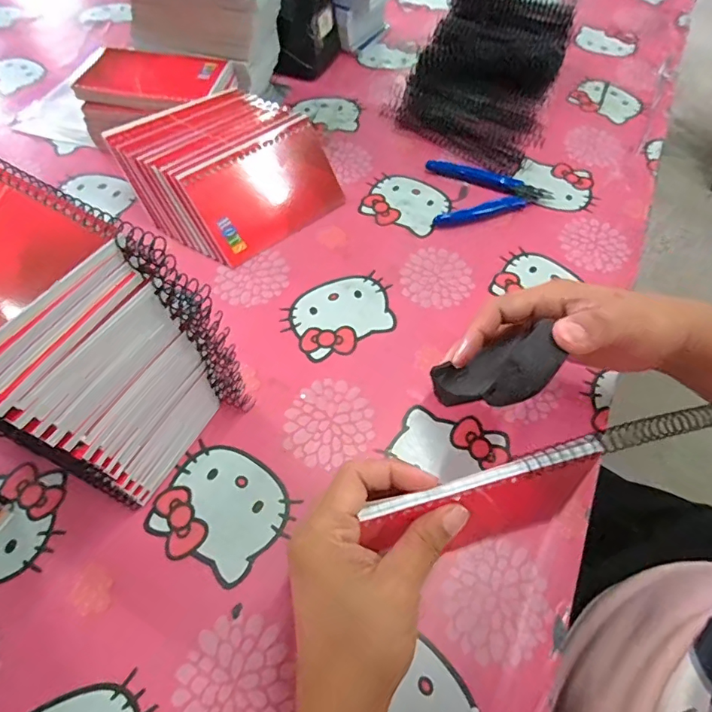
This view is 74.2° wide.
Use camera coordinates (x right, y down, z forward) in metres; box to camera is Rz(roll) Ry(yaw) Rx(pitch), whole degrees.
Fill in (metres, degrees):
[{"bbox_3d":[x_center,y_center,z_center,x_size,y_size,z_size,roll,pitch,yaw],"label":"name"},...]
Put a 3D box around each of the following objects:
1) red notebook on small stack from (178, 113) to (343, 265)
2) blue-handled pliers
[{"bbox_3d":[-0.077,-0.146,0.413,0.127,0.082,0.010,-35,20,-15],"label":"red notebook on small stack"},{"bbox_3d":[0.130,-0.159,0.457,0.116,0.011,0.082,-2,58,-2],"label":"blue-handled pliers"}]

